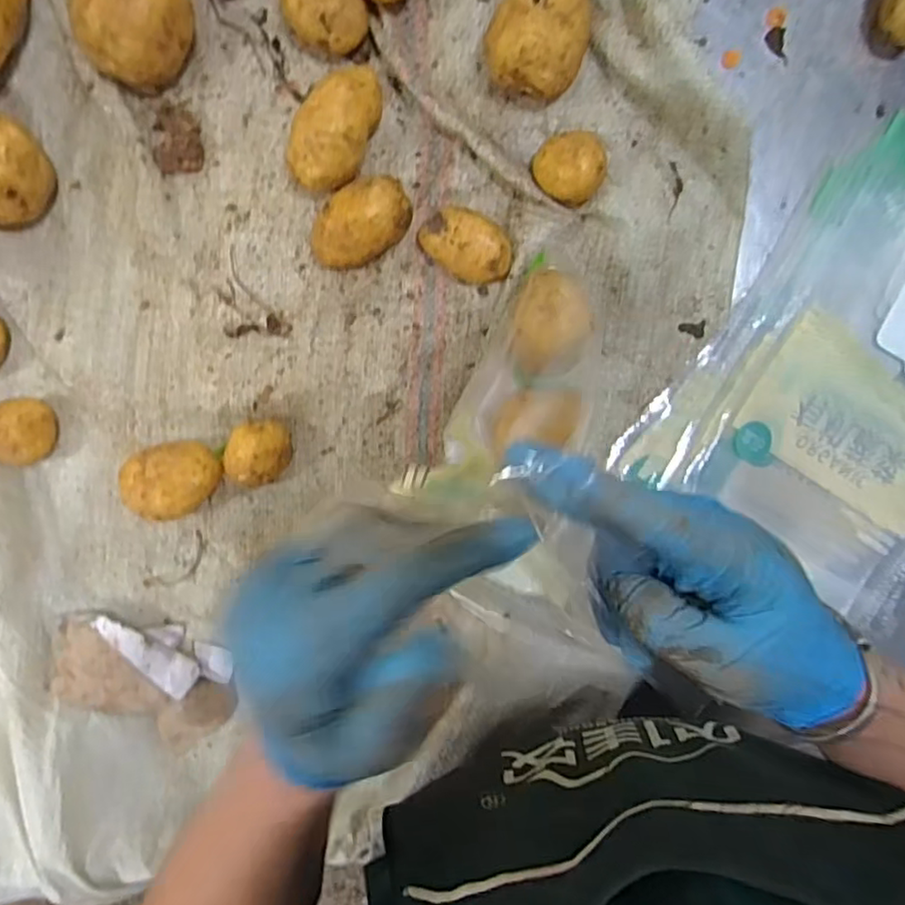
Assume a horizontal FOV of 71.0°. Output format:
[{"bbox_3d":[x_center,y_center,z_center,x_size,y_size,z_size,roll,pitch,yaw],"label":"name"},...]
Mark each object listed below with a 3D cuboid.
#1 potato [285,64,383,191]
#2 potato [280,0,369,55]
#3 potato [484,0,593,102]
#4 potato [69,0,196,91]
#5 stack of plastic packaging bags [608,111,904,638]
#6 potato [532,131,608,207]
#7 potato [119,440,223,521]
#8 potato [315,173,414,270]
[{"bbox_3d":[-0.082,-0.228,0.445,0.050,0.046,0.087,15,99,-3],"label":"potato"},{"bbox_3d":[-0.089,-0.303,0.436,0.048,0.039,0.055,-41,98,5],"label":"potato"},{"bbox_3d":[0.059,-0.285,0.435,0.064,0.054,0.069,0,99,-1],"label":"potato"},{"bbox_3d":[-0.209,-0.290,0.426,0.062,0.051,0.079,40,96,-7],"label":"potato"},{"bbox_3d":[0.327,-0.066,0.490,0.252,0.012,0.332,30,97,-5],"label":"stack of plastic packaging bags"},{"bbox_3d":[0.083,-0.204,0.456,0.048,0.037,0.044,0,99,-1],"label":"potato"},{"bbox_3d":[-0.205,0.019,0.476,0.069,0.043,0.054,-15,99,1],"label":"potato"},{"bbox_3d":[-0.065,-0.164,0.459,0.075,0.042,0.047,-37,98,5],"label":"potato"}]

